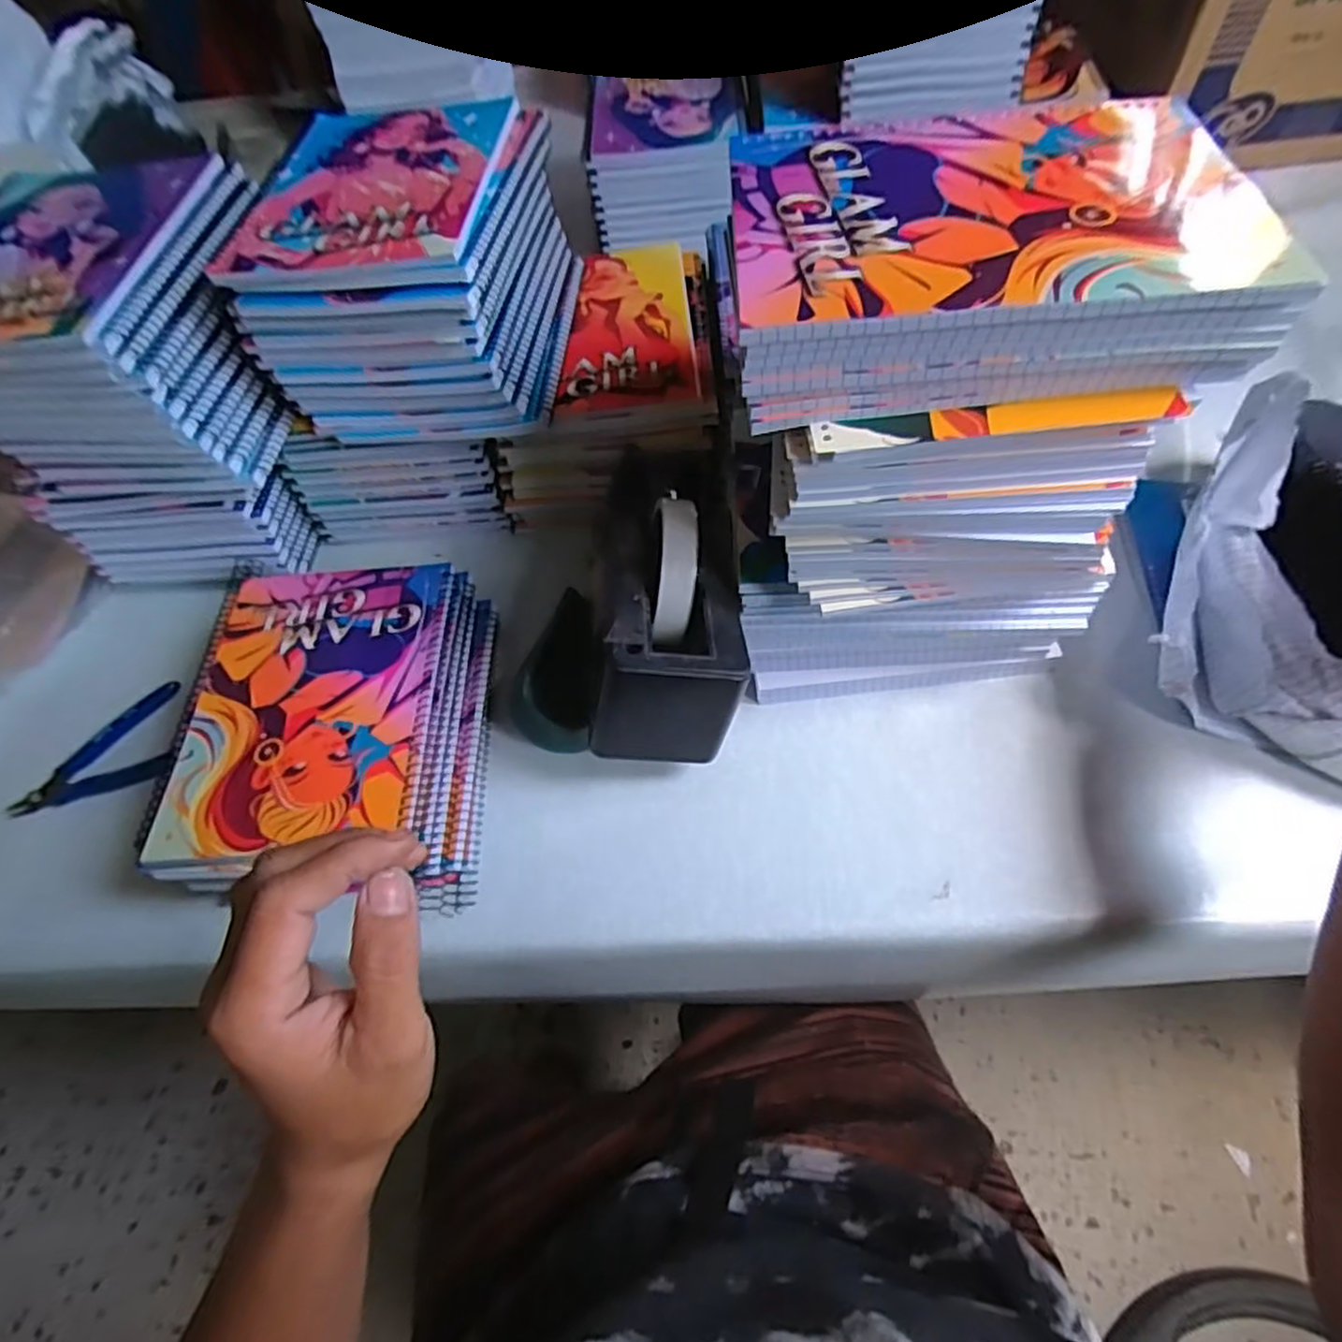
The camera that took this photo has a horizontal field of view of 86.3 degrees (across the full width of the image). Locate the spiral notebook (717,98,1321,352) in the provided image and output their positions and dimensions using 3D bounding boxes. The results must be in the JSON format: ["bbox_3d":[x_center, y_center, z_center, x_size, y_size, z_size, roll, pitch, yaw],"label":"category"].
[{"bbox_3d":[0.122,-0.188,0.286,0.192,0.012,0.143,-2,59,3],"label":"spiral notebook"}]

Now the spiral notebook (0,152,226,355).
[{"bbox_3d":[-0.370,-0.254,0.432,0.145,0.015,0.189,0,59,5],"label":"spiral notebook"}]

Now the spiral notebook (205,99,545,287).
[{"bbox_3d":[-0.178,-0.304,0.444,0.159,0.012,0.199,4,59,7],"label":"spiral notebook"}]

